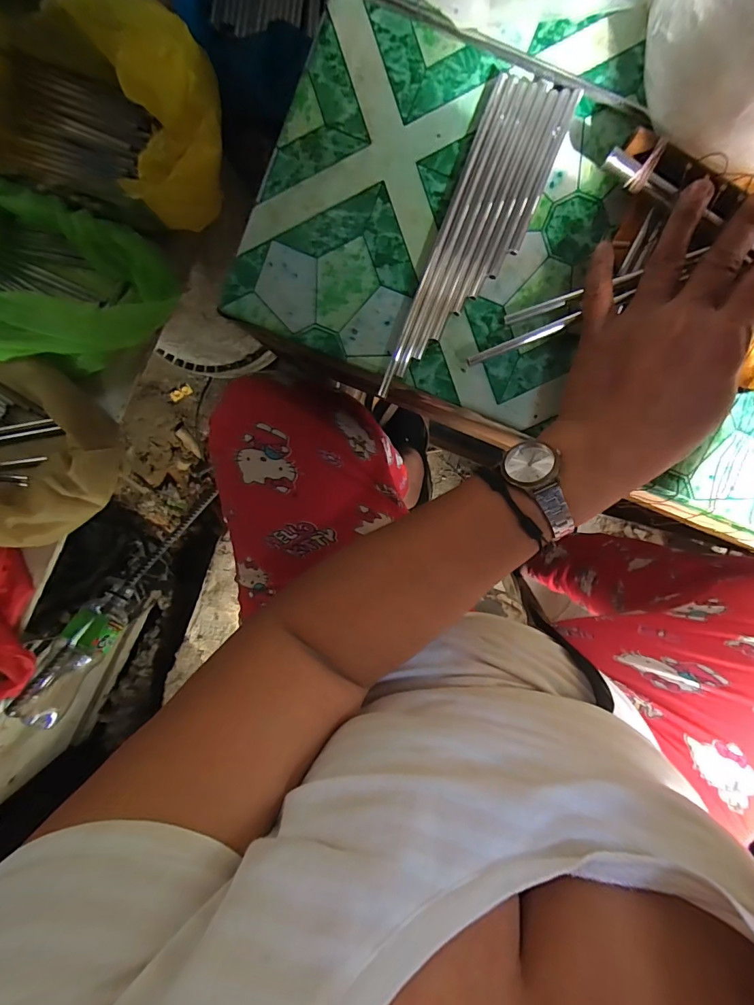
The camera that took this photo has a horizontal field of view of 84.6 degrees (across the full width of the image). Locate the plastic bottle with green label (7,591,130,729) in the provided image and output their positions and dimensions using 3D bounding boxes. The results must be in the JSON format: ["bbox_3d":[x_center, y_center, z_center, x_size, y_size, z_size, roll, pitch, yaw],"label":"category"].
[{"bbox_3d":[-0.364,0.186,0.504,0.060,0.051,0.163,29,71,-1],"label":"plastic bottle with green label"}]

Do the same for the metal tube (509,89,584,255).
[{"bbox_3d":[0.104,-0.204,0.257,0.008,0.004,0.098,22,98,0],"label":"metal tube"}]

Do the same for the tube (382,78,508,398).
[{"bbox_3d":[0.040,-0.164,0.264,0.008,0.007,0.200,22,98,0],"label":"tube"}]

